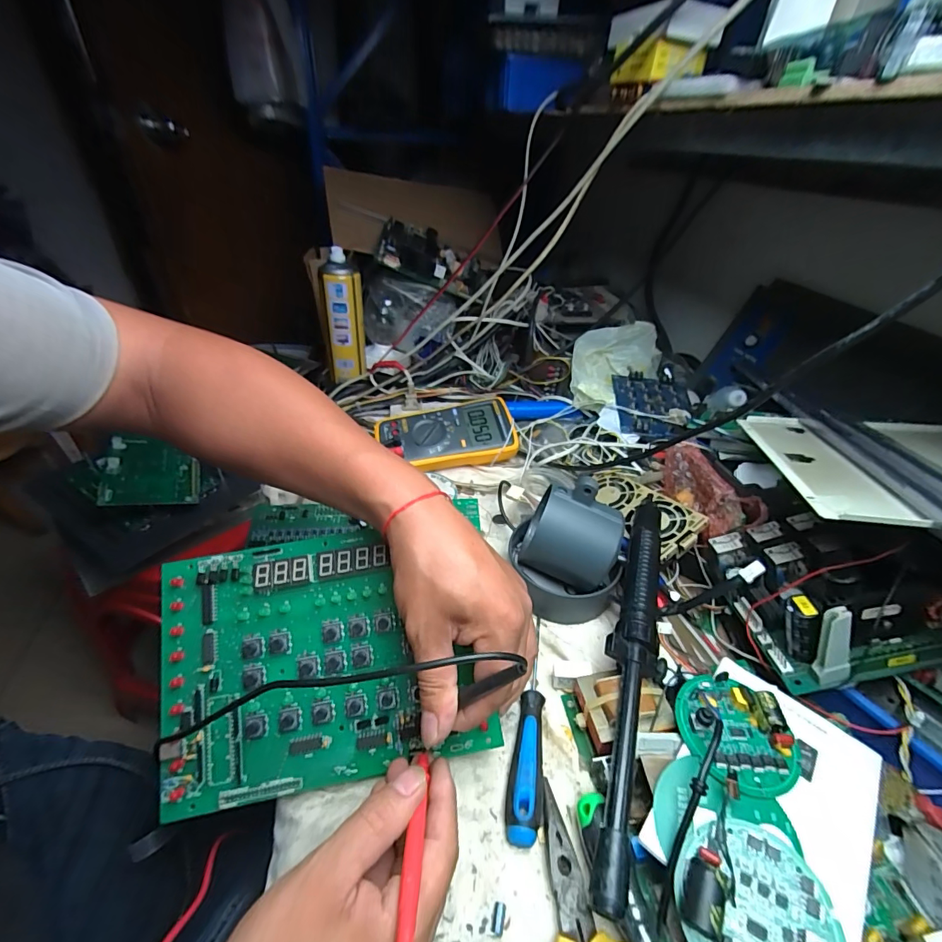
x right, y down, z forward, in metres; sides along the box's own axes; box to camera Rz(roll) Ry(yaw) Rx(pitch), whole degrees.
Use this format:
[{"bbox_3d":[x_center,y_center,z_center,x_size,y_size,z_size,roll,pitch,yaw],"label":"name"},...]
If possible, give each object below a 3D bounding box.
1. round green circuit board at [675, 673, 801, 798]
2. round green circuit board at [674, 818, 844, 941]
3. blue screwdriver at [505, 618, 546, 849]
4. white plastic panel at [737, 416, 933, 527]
[{"bbox_3d":[0.168,0.163,0.276,0.058,0.022,0.068,-15,41,-22],"label":"round green circuit board"},{"bbox_3d":[0.142,0.216,0.215,0.066,0.022,0.068,2,37,-2],"label":"round green circuit board"},{"bbox_3d":[0.048,0.181,0.329,0.022,0.022,0.162,10,38,9],"label":"blue screwdriver"},{"bbox_3d":[0.266,-0.009,0.343,0.052,0.006,0.184,1,27,13],"label":"white plastic panel"}]

